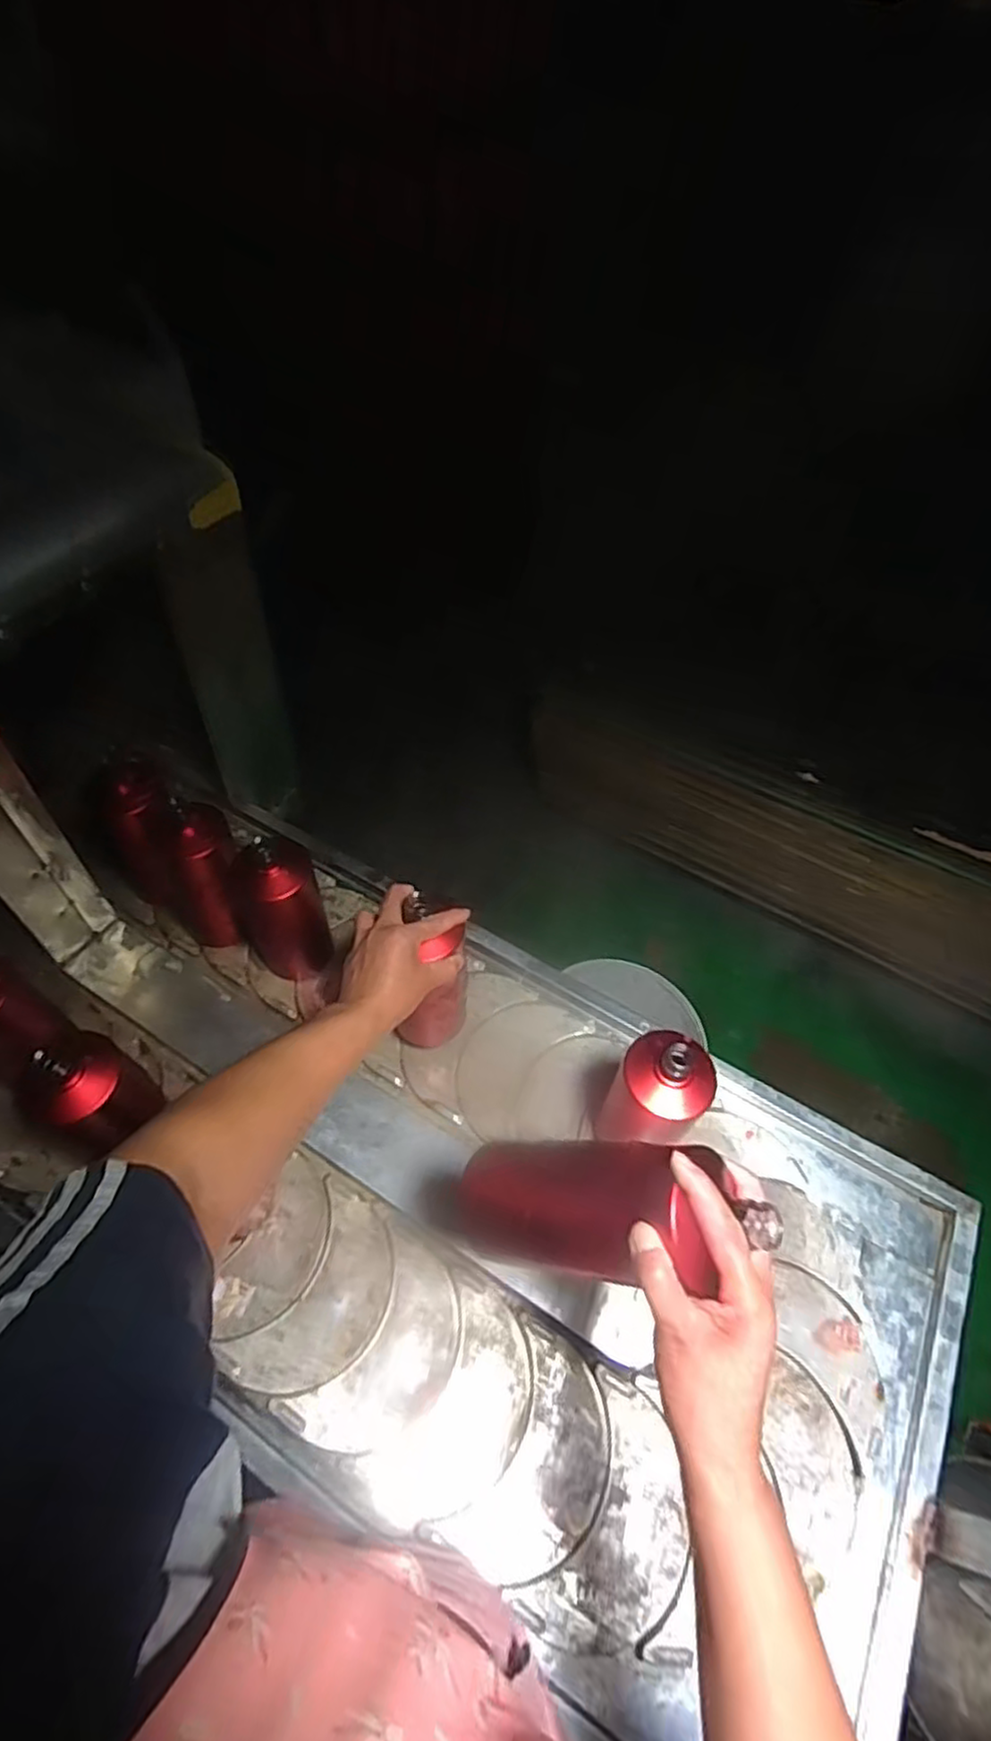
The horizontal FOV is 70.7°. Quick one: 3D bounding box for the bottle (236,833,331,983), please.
[{"bbox_3d":[-0.237,0.043,0.778,0.084,0.202,0.067,-17,57,-18],"label":"bottle"}]

